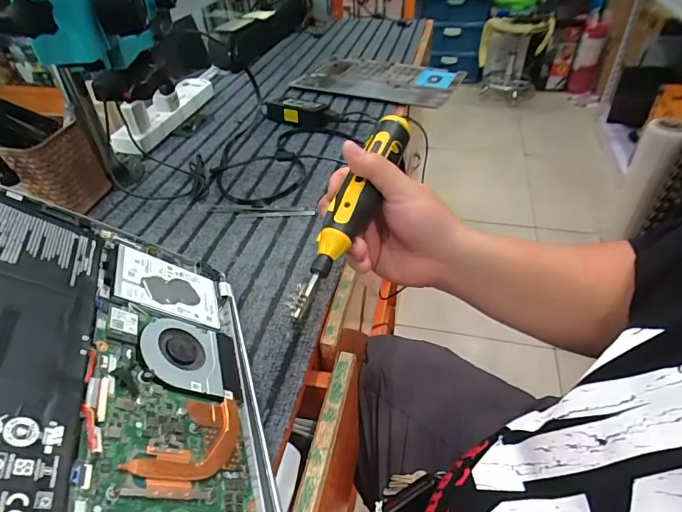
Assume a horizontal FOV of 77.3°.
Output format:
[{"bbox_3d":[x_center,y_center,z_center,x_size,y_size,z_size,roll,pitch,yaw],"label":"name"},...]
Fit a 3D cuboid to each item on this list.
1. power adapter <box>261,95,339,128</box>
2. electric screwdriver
[{"bbox_3d":[-0.077,-0.248,0.733,0.138,0.038,0.035,14,45,15],"label":"power adapter"},{"bbox_3d":[0.013,-0.046,0.351,0.031,0.032,0.231,17,57,18],"label":"electric screwdriver"}]

